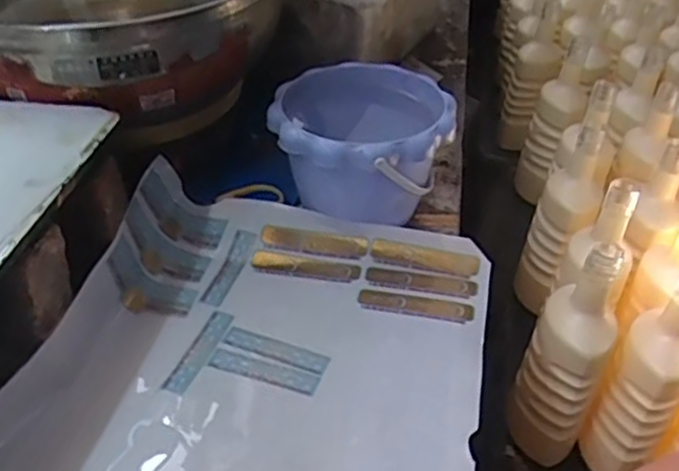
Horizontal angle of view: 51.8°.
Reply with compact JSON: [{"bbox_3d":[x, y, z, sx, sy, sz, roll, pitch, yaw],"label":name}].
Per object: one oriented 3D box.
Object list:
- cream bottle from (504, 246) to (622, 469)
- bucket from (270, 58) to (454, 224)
[{"bbox_3d":[0.227,0.123,0.707,0.075,0.254,0.071,17,40,15],"label":"cream bottle"},{"bbox_3d":[0.021,-0.072,0.644,0.153,0.123,0.167,10,39,7],"label":"bucket"}]

